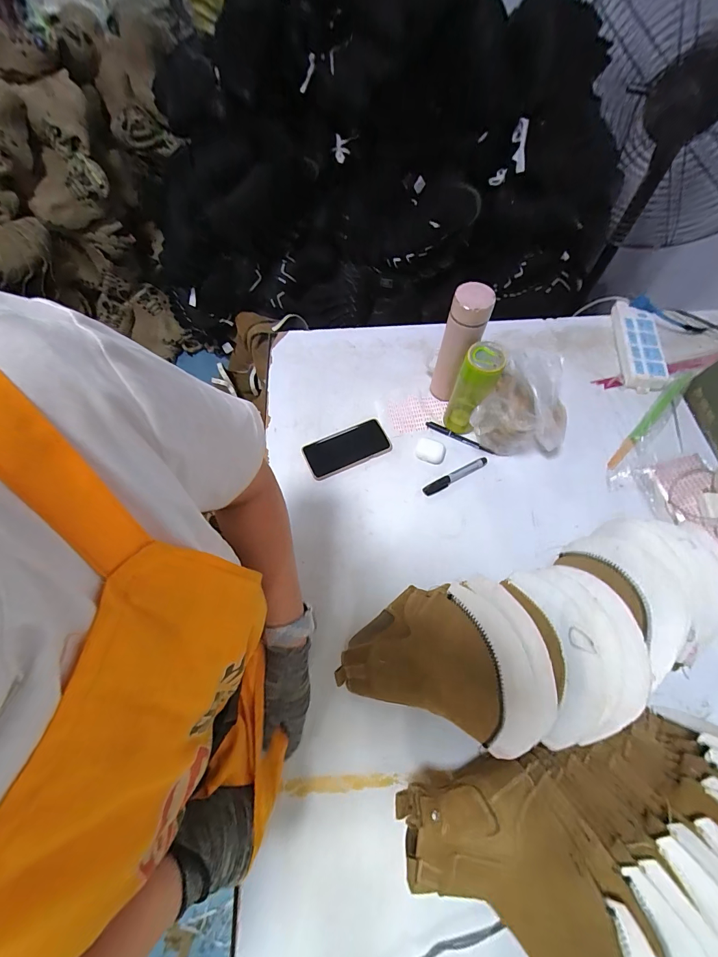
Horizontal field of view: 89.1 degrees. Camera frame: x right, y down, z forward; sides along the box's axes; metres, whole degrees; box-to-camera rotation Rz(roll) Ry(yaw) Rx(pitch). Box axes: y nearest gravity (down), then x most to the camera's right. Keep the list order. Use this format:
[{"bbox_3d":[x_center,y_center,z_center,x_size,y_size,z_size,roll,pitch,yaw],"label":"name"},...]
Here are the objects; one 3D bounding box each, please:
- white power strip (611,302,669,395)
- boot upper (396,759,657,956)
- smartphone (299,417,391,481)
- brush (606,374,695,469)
[{"bbox_3d":[0.607,-0.286,0.795,0.086,0.034,0.218,9,66,4],"label":"white power strip"},{"bbox_3d":[0.162,0.428,0.351,0.161,0.082,0.249,-25,67,-11],"label":"boot upper"},{"bbox_3d":[-0.023,-0.059,0.708,0.165,0.007,0.083,-24,67,-10],"label":"smartphone"},{"bbox_3d":[0.589,-0.121,0.738,0.304,0.014,0.025,-41,71,-17],"label":"brush"}]

